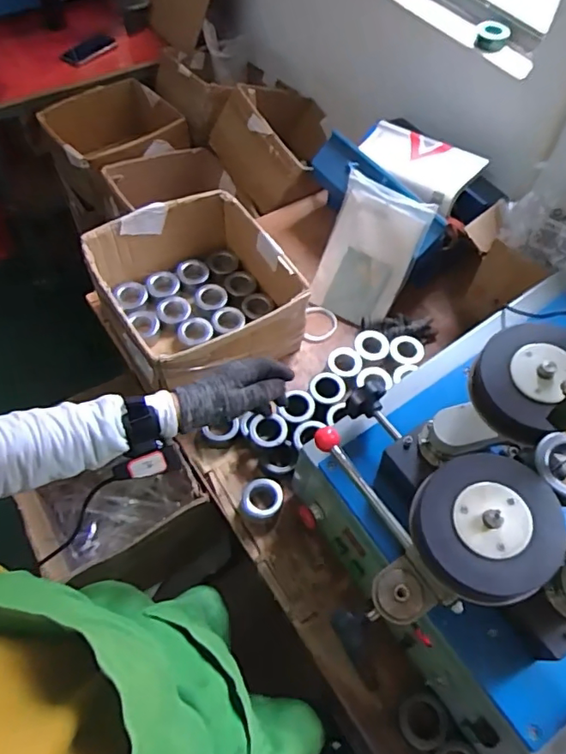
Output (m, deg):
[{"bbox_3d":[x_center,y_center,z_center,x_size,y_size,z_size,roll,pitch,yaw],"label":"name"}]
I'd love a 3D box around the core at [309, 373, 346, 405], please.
[{"bbox_3d":[0.084,0.022,0.997,0.067,0.022,0.076,6,58,1],"label":"core"}]

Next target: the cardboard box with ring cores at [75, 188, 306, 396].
[{"bbox_3d":[-0.171,-0.154,1.040,0.327,0.180,0.332,-27,63,-18],"label":"cardboard box with ring cores"}]

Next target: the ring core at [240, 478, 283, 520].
[{"bbox_3d":[-0.039,0.211,0.919,0.071,0.042,0.065,8,62,-14],"label":"ring core"}]

